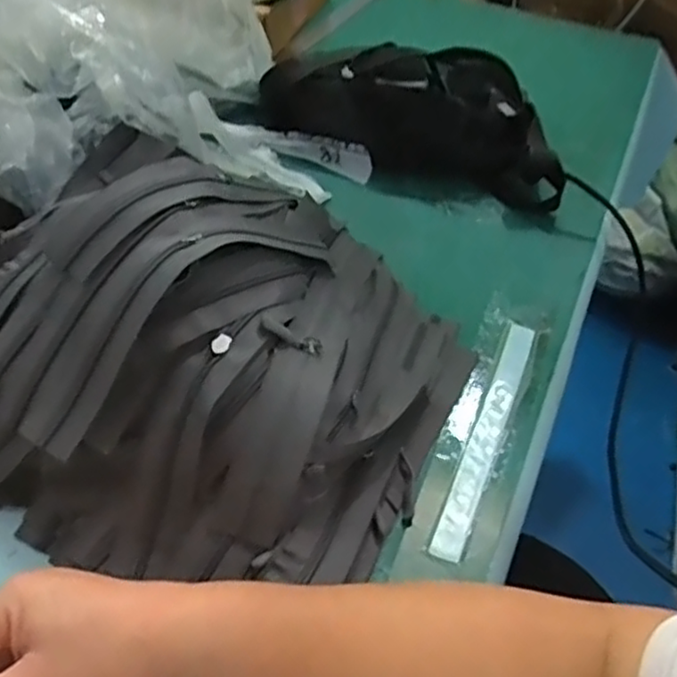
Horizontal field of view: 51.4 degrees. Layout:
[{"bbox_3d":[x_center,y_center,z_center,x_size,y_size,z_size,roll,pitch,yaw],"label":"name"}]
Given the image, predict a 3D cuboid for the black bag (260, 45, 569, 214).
[{"bbox_3d":[0.078,-0.227,0.705,0.309,0.073,0.124,16,48,10],"label":"black bag"}]

